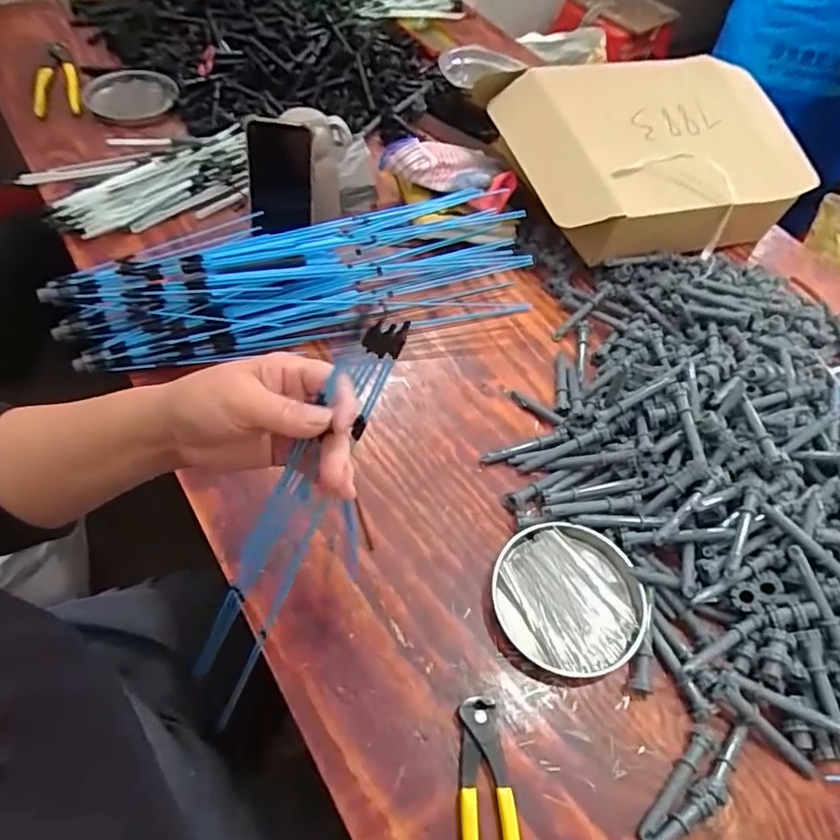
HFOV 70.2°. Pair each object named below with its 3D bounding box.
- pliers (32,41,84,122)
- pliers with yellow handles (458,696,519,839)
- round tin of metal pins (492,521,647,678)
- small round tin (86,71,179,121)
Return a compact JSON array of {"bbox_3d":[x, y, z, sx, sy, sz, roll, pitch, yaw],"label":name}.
[{"bbox_3d":[-0.557,-0.517,0.913,0.062,0.024,0.181,-14,58,-15],"label":"pliers"},{"bbox_3d":[0.050,0.298,0.440,0.039,0.013,0.165,-1,56,-7],"label":"pliers with yellow handles"},{"bbox_3d":[0.132,0.158,0.535,0.125,0.020,0.129,3,55,-4],"label":"round tin of metal pins"},{"bbox_3d":[-0.441,-0.490,0.914,0.136,0.030,0.123,-8,57,-12],"label":"small round tin"}]

